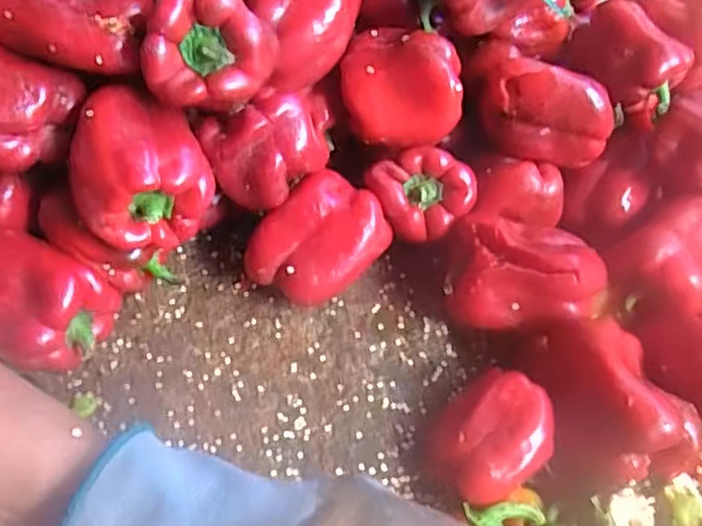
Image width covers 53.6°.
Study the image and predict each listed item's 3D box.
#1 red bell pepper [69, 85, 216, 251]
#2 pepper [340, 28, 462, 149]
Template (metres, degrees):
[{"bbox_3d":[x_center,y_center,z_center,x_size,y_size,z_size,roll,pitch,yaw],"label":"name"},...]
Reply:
[{"bbox_3d":[-0.131,-0.059,0.436,0.081,0.074,0.065,-10,60,-8],"label":"red bell pepper"},{"bbox_3d":[0.033,-0.117,0.469,0.078,0.068,0.054,7,60,2],"label":"pepper"}]

